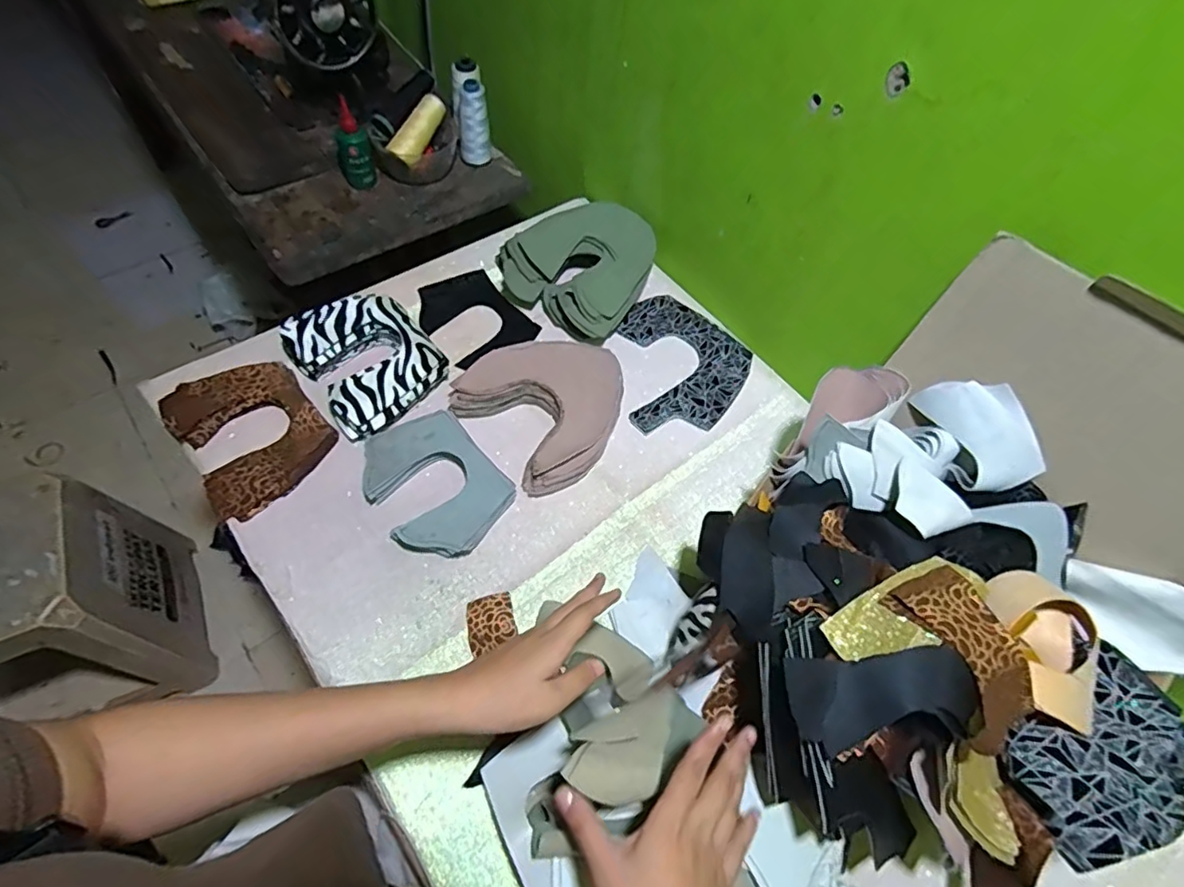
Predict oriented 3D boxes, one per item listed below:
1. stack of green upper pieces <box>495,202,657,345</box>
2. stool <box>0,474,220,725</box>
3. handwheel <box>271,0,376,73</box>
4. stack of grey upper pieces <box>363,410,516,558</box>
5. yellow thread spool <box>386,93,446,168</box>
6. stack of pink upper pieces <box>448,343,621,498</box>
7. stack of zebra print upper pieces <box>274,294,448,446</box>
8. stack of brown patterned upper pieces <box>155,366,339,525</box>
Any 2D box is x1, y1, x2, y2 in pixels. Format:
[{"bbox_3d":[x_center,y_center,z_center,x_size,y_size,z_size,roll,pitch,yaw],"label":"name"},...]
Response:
[{"bbox_3d":[-0.014,-0.238,0.760,0.183,0.060,0.181,33,61,12],"label":"stack of green upper pieces"},{"bbox_3d":[-0.920,0.268,0.996,0.292,0.361,0.285,-17,63,-16],"label":"stool"},{"bbox_3d":[-0.353,-0.572,0.772,0.132,0.130,0.038,-28,66,-21],"label":"handwheel"},{"bbox_3d":[-0.162,0.042,0.605,0.118,0.026,0.154,-36,69,-24],"label":"stack of grey upper pieces"},{"bbox_3d":[-0.250,-0.448,0.842,0.035,0.033,0.111,27,81,12],"label":"yellow thread spool"},{"bbox_3d":[-0.046,-0.047,0.670,0.172,0.035,0.171,-36,69,-24],"label":"stack of pink upper pieces"},{"bbox_3d":[-0.251,-0.093,0.667,0.133,0.055,0.159,-33,68,-23],"label":"stack of zebra print upper pieces"},{"bbox_3d":[-0.361,-0.013,0.623,0.131,0.028,0.167,-36,69,-24],"label":"stack of brown patterned upper pieces"}]

